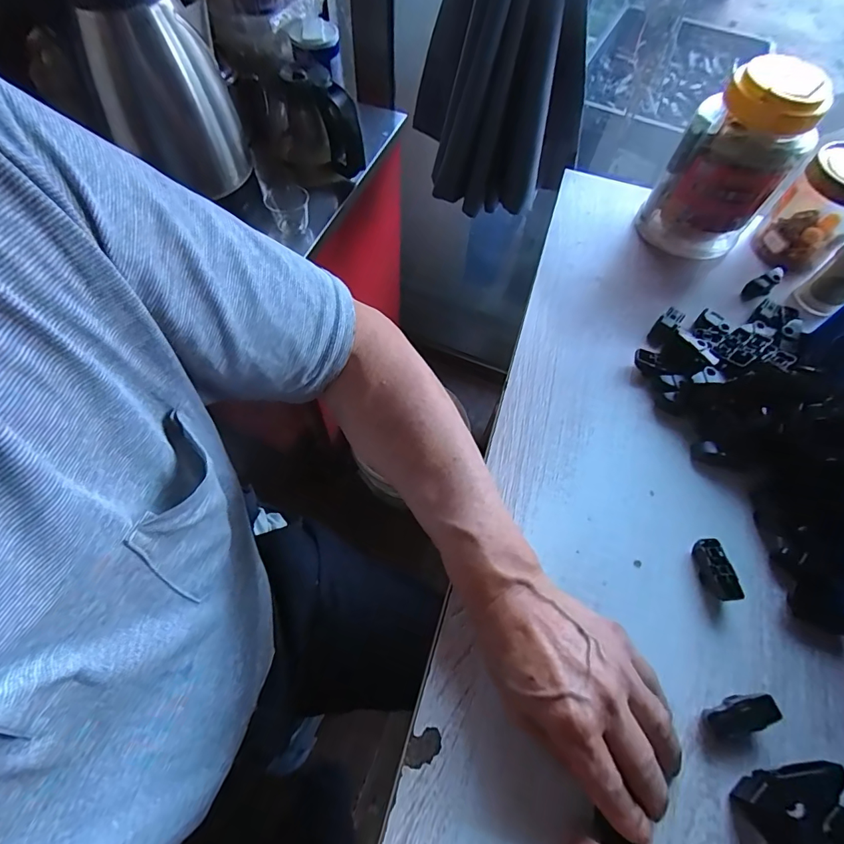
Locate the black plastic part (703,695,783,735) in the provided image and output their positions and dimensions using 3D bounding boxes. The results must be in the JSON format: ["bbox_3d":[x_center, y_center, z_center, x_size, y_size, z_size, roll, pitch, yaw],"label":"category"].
[{"bbox_3d":[0.217,0.198,0.302,0.046,0.011,0.021,-17,61,6],"label":"black plastic part"}]

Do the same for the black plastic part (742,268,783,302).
[{"bbox_3d":[0.389,-0.157,0.504,0.055,0.016,0.020,-32,65,-3],"label":"black plastic part"}]

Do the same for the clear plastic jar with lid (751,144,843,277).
[{"bbox_3d":[0.443,-0.230,0.495,0.082,0.114,0.081,1,62,-2],"label":"clear plastic jar with lid"}]

